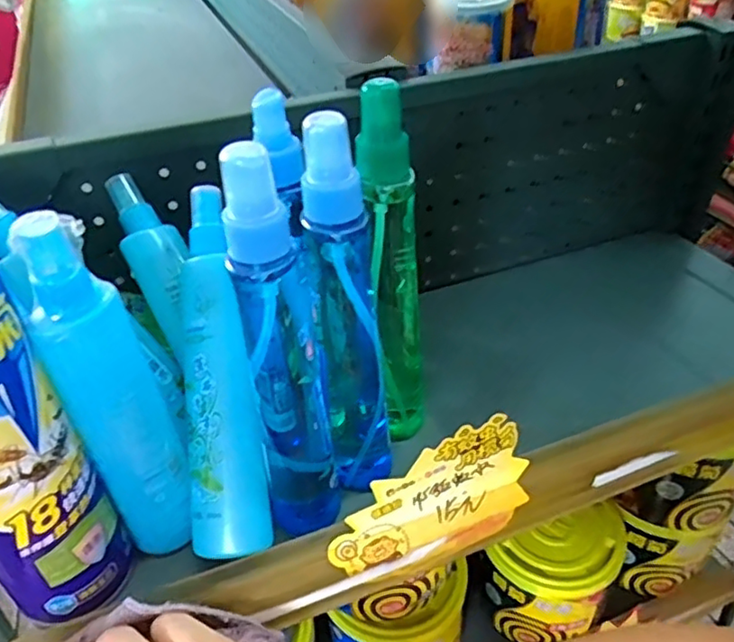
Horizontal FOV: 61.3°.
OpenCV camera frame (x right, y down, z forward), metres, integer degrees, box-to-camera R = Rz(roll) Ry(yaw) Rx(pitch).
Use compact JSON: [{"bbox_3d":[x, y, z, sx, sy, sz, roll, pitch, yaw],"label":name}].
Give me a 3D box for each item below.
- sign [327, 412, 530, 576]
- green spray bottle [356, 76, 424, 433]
[{"bbox_3d":[0.038,0.107,0.357,0.121,0.077,0.005,-28,27,-8],"label":"sign"},{"bbox_3d":[0.018,-0.020,0.366,0.030,0.228,0.037,-26,46,-27],"label":"green spray bottle"}]

